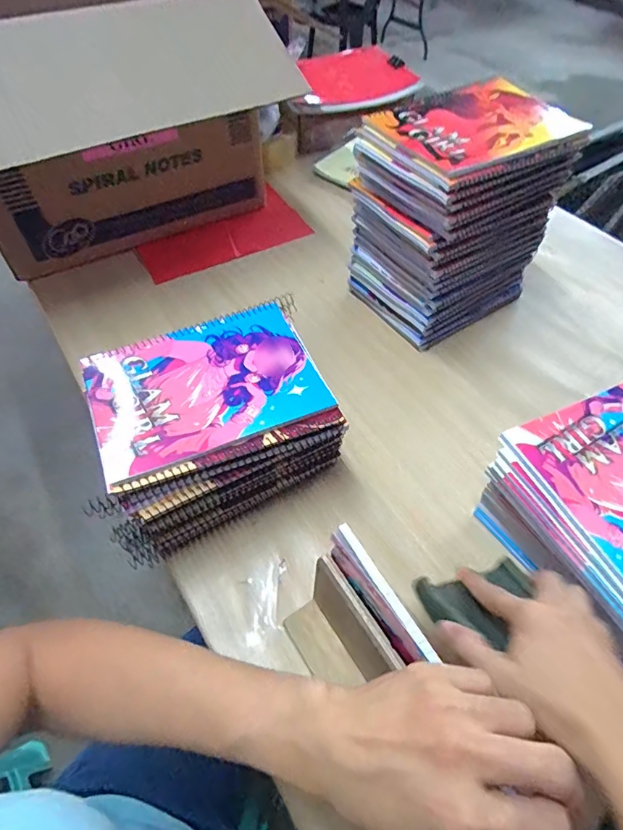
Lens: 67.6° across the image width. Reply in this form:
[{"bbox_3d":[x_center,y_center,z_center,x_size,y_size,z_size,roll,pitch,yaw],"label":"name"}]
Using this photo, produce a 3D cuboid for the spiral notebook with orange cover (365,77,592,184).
[{"bbox_3d":[0.175,-0.311,0.497,0.196,0.013,0.153,-26,58,-18],"label":"spiral notebook with orange cover"}]

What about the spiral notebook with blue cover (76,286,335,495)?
[{"bbox_3d":[-0.092,-0.034,0.429,0.216,0.011,0.154,-21,57,-15],"label":"spiral notebook with blue cover"}]

